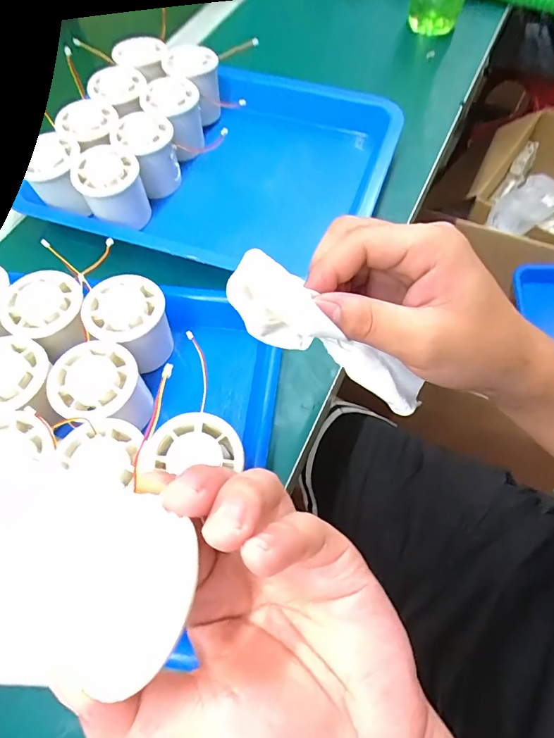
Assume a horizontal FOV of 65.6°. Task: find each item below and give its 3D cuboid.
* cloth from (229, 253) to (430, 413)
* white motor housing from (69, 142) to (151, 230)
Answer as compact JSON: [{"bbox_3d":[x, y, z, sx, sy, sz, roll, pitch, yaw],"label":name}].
[{"bbox_3d":[0.030,-0.014,0.219,0.123,0.030,0.026,32,60,-27],"label":"cloth"},{"bbox_3d":[-0.148,-0.161,0.390,0.056,0.051,0.058,-1,62,1],"label":"white motor housing"}]

